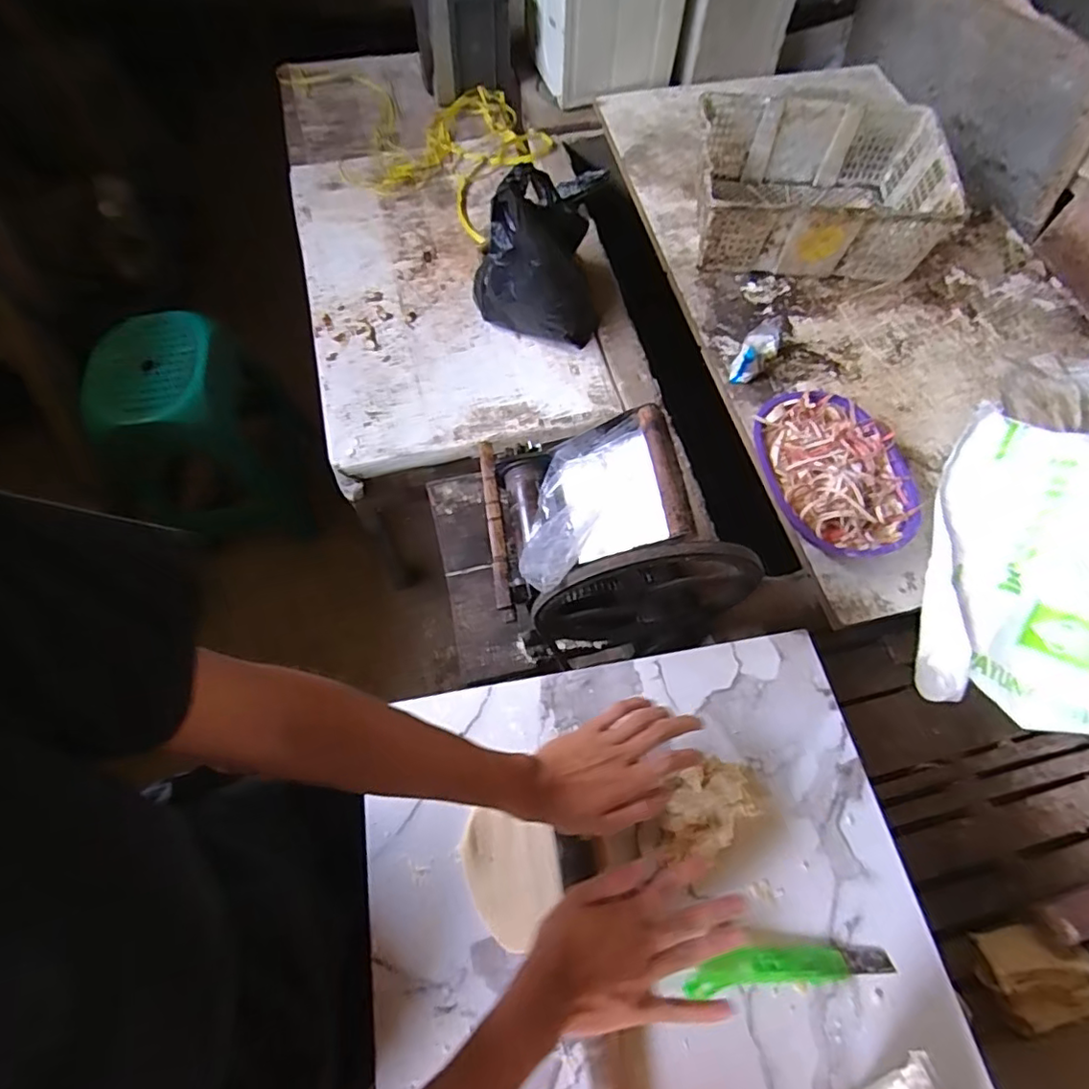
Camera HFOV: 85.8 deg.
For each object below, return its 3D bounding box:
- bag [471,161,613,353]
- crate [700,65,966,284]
[{"bbox_3d":[-0.015,-0.511,1.053,0.234,0.289,0.177,-6,65,-3],"label":"bag"},{"bbox_3d":[0.546,-0.730,1.211,0.460,0.165,0.371,6,65,2],"label":"crate"}]

